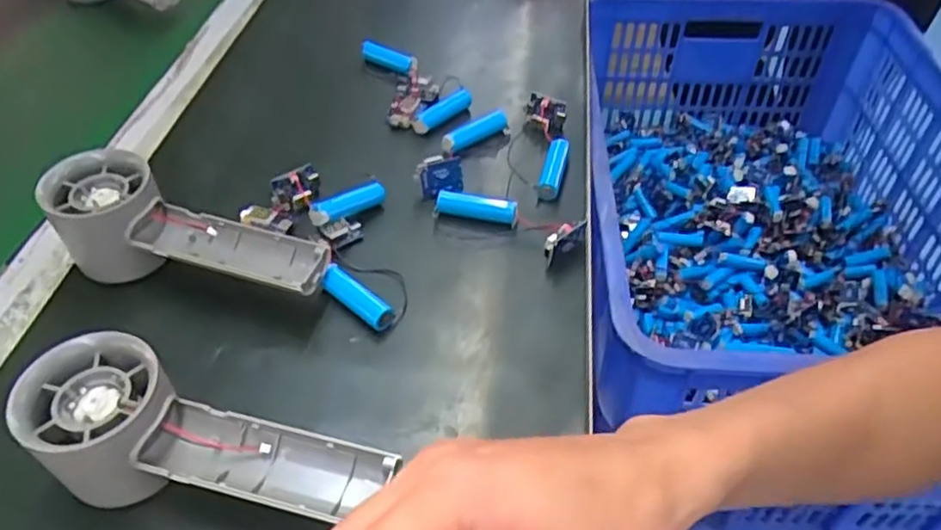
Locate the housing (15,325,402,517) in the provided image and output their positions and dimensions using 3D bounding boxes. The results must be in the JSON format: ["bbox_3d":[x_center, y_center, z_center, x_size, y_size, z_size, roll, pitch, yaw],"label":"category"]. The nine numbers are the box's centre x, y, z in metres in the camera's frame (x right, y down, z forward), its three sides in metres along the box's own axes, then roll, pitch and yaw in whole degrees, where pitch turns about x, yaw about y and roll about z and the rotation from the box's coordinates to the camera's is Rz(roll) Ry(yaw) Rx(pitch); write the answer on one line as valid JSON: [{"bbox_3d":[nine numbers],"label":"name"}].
[{"bbox_3d":[-0.113,0.084,0.284,0.152,0.059,0.058,17,49,13],"label":"housing"}]

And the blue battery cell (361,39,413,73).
[{"bbox_3d":[-0.067,-0.171,0.549,0.047,0.018,0.016,18,49,14],"label":"blue battery cell"}]

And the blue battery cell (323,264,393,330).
[{"bbox_3d":[-0.062,0.019,0.372,0.050,0.015,0.015,32,54,25],"label":"blue battery cell"}]

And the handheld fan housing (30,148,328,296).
[{"bbox_3d":[-0.155,-0.018,0.379,0.154,0.058,0.060,9,47,6],"label":"handheld fan housing"}]

